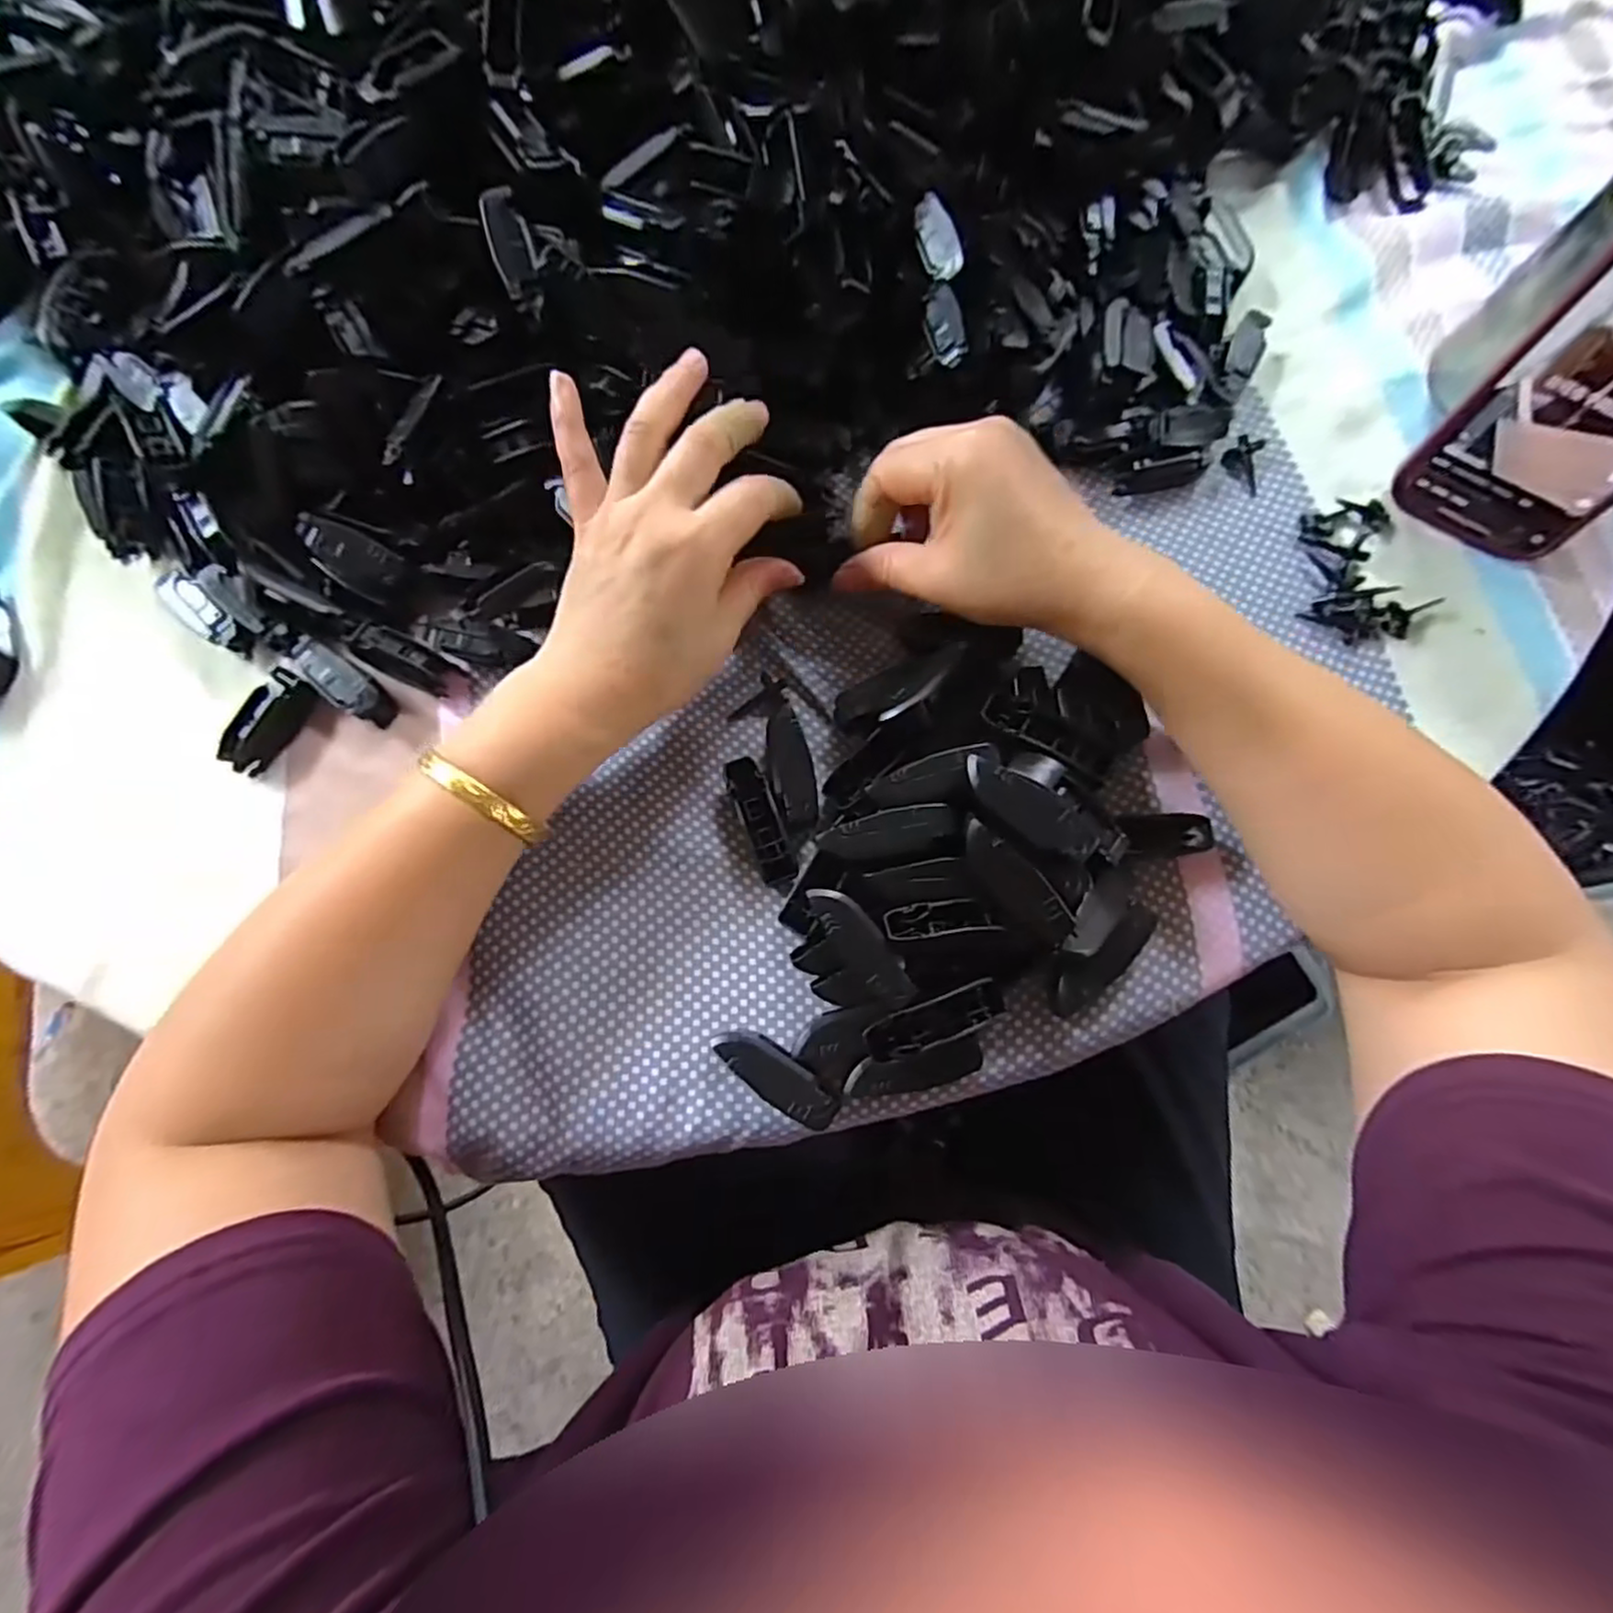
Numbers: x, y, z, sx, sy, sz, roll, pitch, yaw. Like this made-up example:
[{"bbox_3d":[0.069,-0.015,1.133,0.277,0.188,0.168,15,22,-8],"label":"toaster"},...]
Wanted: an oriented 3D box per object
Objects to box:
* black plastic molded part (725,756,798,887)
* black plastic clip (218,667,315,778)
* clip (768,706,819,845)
[{"bbox_3d":[-0.019,0.006,0.293,0.016,0.016,0.055,-22,78,-4],"label":"black plastic molded part"},{"bbox_3d":[-0.240,-0.037,0.304,0.018,0.017,0.046,33,80,8],"label":"black plastic clip"},{"bbox_3d":[-0.006,-0.014,0.298,0.019,0.015,0.059,-11,77,-2],"label":"clip"}]

